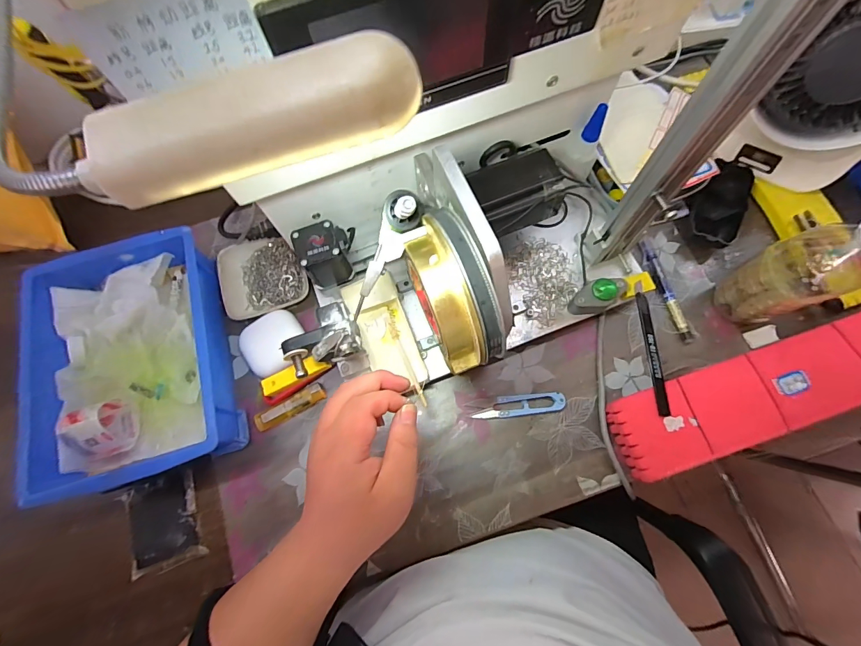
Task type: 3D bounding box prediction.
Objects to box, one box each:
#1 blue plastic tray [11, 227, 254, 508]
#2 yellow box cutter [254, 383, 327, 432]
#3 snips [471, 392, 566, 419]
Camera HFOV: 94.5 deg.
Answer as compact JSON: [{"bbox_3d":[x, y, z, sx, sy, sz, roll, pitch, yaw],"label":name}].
[{"bbox_3d":[-0.311,0.037,0.421,0.186,0.076,0.249,-16,73,-3],"label":"blue plastic tray"},{"bbox_3d":[-0.151,0.089,0.426,0.075,0.009,0.019,-30,74,-7],"label":"yellow box cutter"},{"bbox_3d":[0.094,0.087,0.422,0.094,0.011,0.022,-6,73,0],"label":"snips"}]

